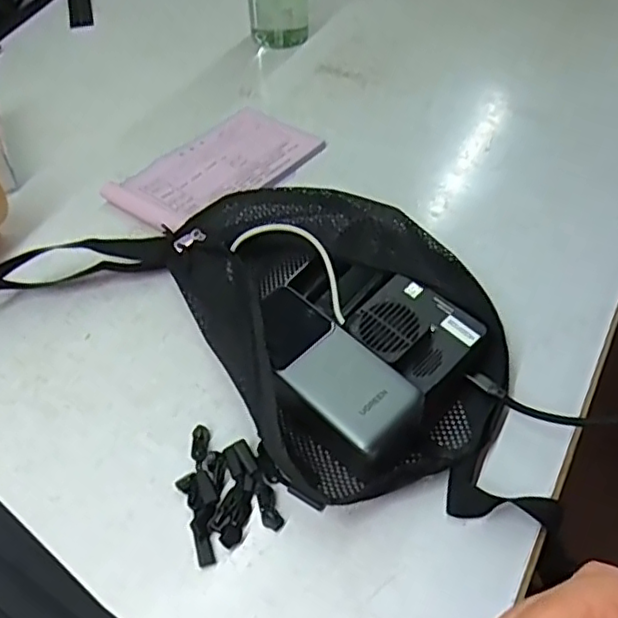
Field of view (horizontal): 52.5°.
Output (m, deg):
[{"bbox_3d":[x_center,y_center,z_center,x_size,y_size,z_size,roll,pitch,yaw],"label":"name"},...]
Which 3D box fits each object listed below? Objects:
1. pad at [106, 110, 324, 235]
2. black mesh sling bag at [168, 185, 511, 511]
[{"bbox_3d":[-0.085,-0.133,0.599,0.109,0.015,0.191,31,56,25],"label":"pad"},{"bbox_3d":[0.026,-0.003,0.453,0.200,0.056,0.268,-20,51,-16],"label":"black mesh sling bag"}]

